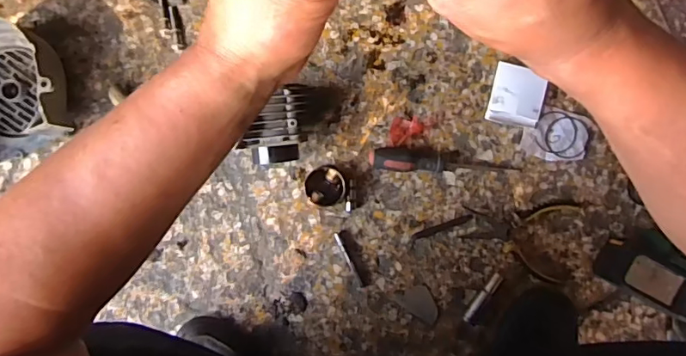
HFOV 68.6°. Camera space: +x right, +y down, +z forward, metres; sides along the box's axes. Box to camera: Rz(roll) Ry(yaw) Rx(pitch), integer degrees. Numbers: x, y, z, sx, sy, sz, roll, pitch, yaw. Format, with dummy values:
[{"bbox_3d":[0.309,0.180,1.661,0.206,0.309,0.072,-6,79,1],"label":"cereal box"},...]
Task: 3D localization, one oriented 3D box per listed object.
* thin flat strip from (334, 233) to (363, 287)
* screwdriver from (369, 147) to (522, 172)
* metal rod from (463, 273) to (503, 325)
[{"bbox_3d":[0.008,0.110,0.675,0.007,0.004,0.079,-27,91,2],"label":"thin flat strip"},{"bbox_3d":[0.131,-0.019,0.656,0.189,0.025,0.029,4,92,1],"label":"screwdriver"},{"bbox_3d":[0.185,0.158,0.661,0.015,0.017,0.074,37,92,0],"label":"metal rod"}]

